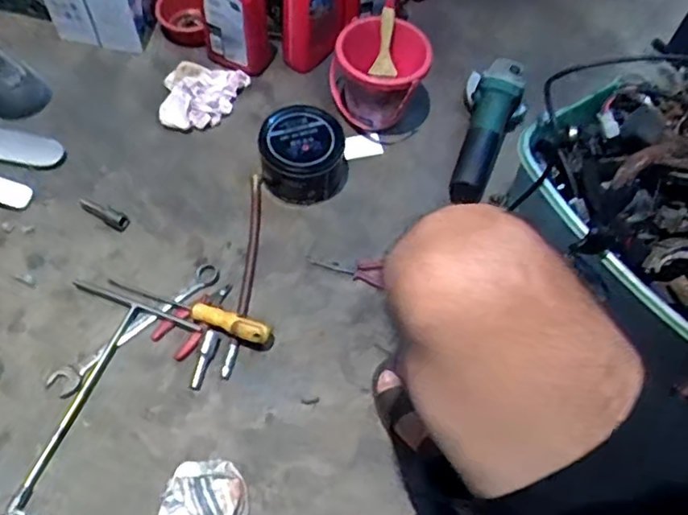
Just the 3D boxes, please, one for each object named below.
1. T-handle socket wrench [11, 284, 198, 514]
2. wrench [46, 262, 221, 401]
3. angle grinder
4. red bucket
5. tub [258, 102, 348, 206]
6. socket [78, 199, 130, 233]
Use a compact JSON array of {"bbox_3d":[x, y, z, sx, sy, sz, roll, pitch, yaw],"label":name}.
[{"bbox_3d":[-0.339,0.175,0.750,0.192,0.023,0.281,21,61,8],"label":"T-handle socket wrench"},{"bbox_3d":[-0.279,0.094,0.799,0.261,0.018,0.041,-37,68,-22],"label":"wrench"},{"bbox_3d":[0.236,-0.221,0.968,0.105,0.087,0.274,19,61,8],"label":"angle grinder"},{"bbox_3d":[0.057,-0.299,0.973,0.152,0.141,0.127,6,60,0],"label":"red bucket"},{"bbox_3d":[-0.065,-0.154,0.911,0.133,0.094,0.124,7,60,1],"label":"tub"},{"bbox_3d":[-0.358,-0.064,0.882,0.086,0.016,0.024,28,62,12],"label":"socket"}]

